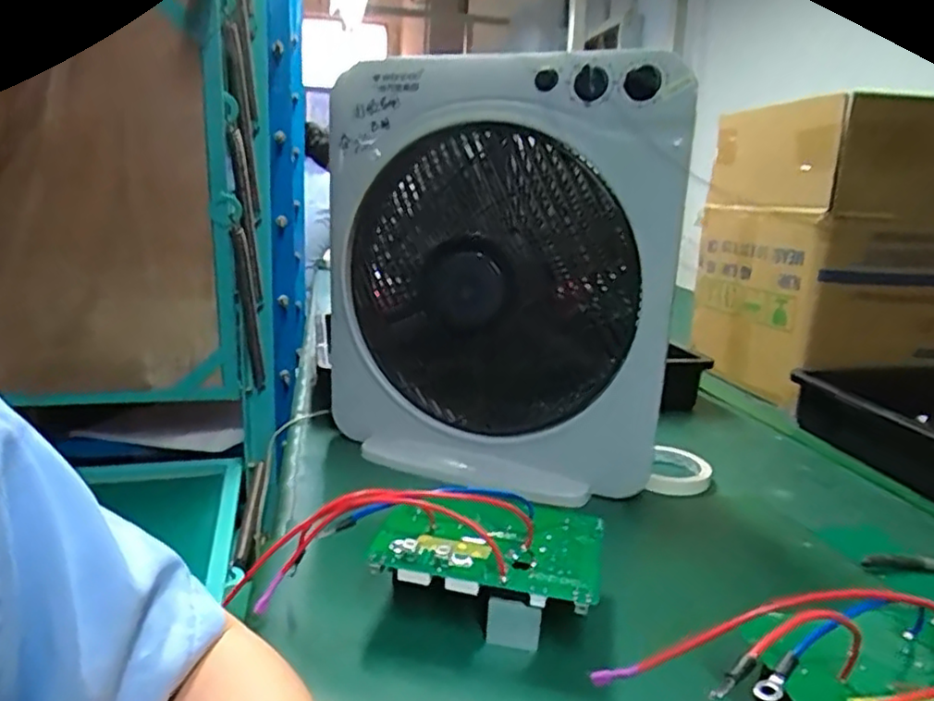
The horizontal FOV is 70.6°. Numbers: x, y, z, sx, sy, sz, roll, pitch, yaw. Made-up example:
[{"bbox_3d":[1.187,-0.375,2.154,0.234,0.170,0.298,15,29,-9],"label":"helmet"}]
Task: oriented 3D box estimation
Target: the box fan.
[{"bbox_3d":[0.027,-0.073,0.696,0.373,0.419,0.110,10,16,27],"label":"box fan"}]

